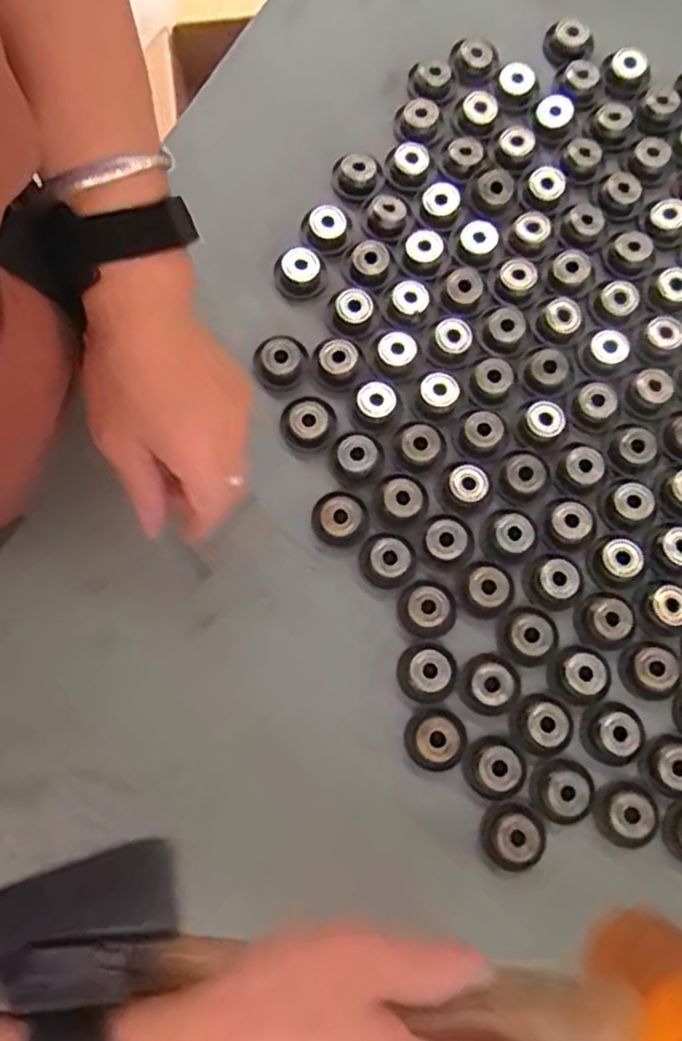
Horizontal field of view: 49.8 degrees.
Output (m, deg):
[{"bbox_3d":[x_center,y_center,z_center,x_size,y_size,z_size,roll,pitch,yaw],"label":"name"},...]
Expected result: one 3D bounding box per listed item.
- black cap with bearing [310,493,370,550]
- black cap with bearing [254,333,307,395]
[{"bbox_3d":[0.000,-0.001,0.407,0.031,0.011,0.030,0,76,-1],"label":"black cap with bearing"},{"bbox_3d":[-0.035,-0.090,0.422,0.029,0.014,0.030,0,76,-1],"label":"black cap with bearing"}]

